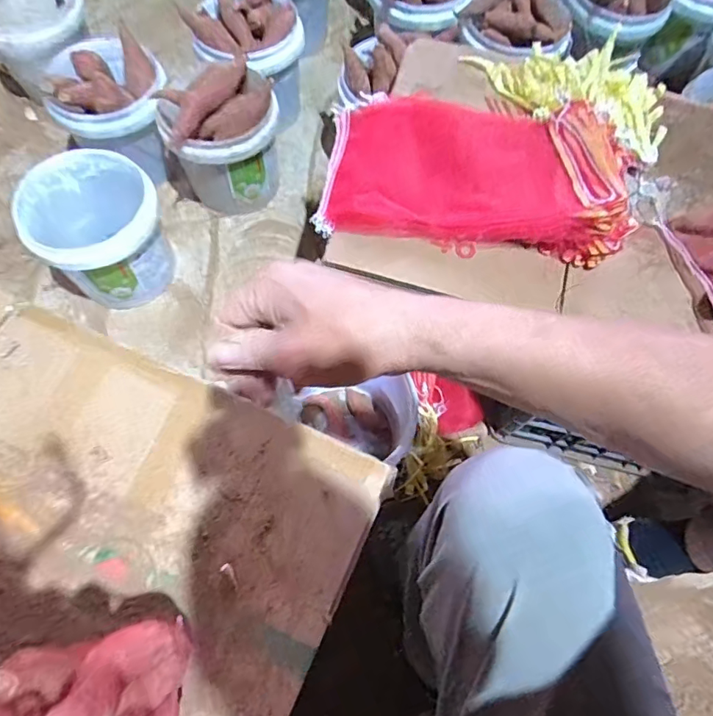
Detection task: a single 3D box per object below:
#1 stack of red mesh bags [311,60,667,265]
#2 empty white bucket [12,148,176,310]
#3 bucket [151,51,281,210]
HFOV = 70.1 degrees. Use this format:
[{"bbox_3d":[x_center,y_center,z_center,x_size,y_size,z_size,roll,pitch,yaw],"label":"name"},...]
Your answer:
[{"bbox_3d":[0.189,-0.294,0.687,0.448,0.071,0.371,9,67,2],"label":"stack of red mesh bags"},{"bbox_3d":[-0.441,-0.213,0.899,0.207,0.192,0.215,1,67,-2],"label":"empty white bucket"},{"bbox_3d":[-0.243,-0.399,0.947,0.193,0.232,0.180,1,67,-2],"label":"bucket"}]

